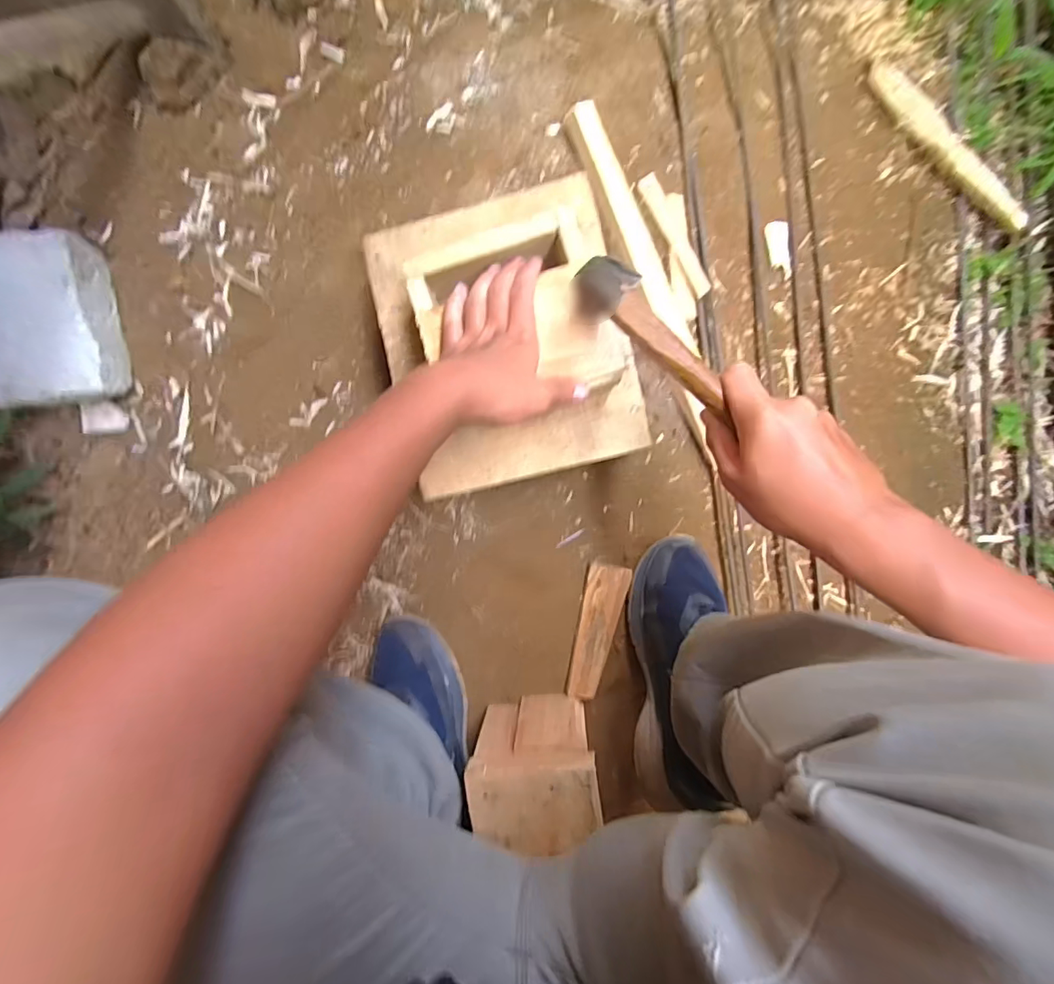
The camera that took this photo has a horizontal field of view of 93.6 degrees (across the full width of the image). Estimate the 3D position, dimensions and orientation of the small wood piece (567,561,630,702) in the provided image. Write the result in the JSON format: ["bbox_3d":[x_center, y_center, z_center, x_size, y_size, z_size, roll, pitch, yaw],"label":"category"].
[{"bbox_3d":[0.082,0.161,0.571,0.049,0.014,0.152,14,91,0],"label":"small wood piece"}]

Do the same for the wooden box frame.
[{"bbox_3d":[-0.022,-0.148,0.450,0.226,0.087,0.268,-13,91,0],"label":"wooden box frame"}]

